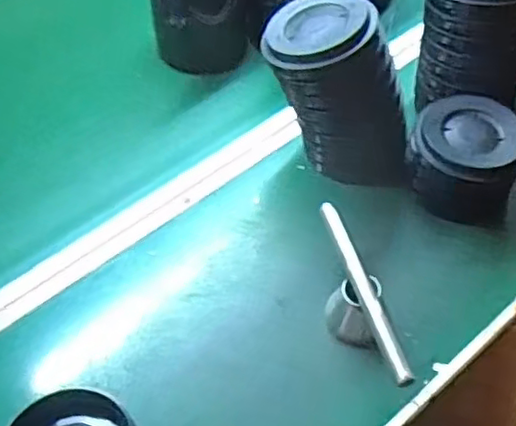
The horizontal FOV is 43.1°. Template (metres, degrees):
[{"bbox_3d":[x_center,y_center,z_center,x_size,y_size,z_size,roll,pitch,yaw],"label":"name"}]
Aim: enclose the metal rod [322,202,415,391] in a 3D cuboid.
[{"bbox_3d":[0.099,0.071,0.619,0.018,0.019,0.198,-15,52,-9],"label":"metal rod"}]

